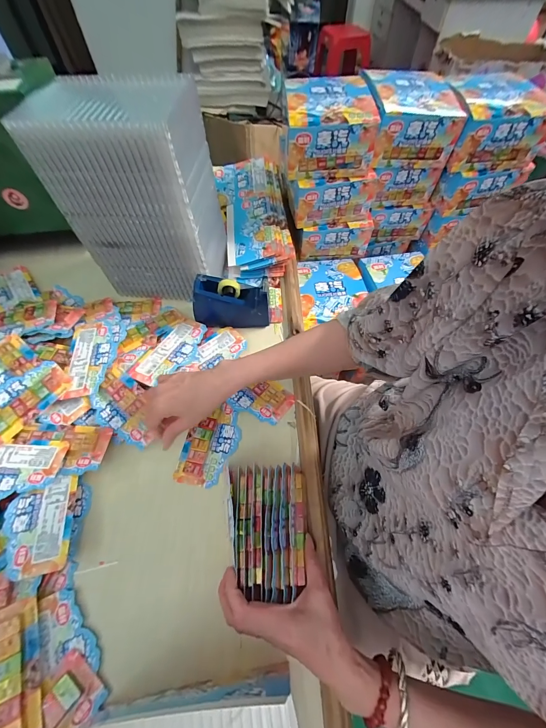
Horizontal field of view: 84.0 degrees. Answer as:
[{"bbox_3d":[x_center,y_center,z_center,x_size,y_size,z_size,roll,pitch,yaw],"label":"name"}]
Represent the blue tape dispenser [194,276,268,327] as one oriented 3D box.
[{"bbox_3d":[-0.073,-0.109,0.539,0.131,0.085,0.047,2,59,1],"label":"blue tape dispenser"}]

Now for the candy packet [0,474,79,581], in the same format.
[{"bbox_3d":[-0.293,0.200,0.376,0.077,0.008,0.107,-11,60,-7],"label":"candy packet"}]

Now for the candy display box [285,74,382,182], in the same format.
[{"bbox_3d":[0.090,-0.444,0.564,0.169,0.096,0.164,-1,59,-1],"label":"candy display box"}]

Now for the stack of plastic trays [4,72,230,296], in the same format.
[{"bbox_3d":[-0.202,-0.257,0.504,0.198,0.291,0.150,6,60,3],"label":"stack of plastic trays"}]

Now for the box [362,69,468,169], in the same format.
[{"bbox_3d":[0.260,-0.471,0.586,0.165,0.098,0.178,-3,59,-2],"label":"box"}]

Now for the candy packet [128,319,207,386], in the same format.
[{"bbox_3d":[-0.171,-0.021,0.517,0.076,0.019,0.144,24,62,13],"label":"candy packet"}]

